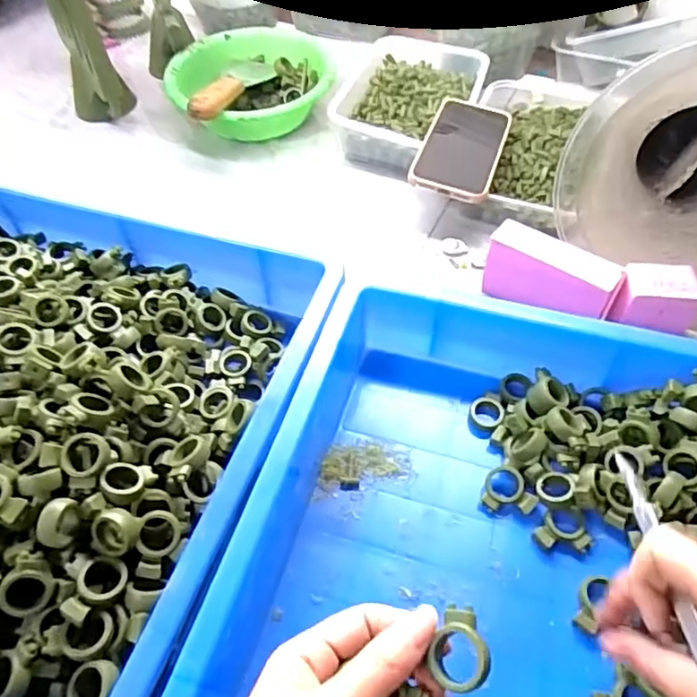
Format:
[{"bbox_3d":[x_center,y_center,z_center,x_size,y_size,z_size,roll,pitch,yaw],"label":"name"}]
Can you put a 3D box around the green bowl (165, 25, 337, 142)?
[{"bbox_3d":[-0.123,-0.330,0.705,0.198,0.082,0.183,-1,53,2],"label":"green bowl"}]

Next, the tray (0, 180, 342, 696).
[{"bbox_3d":[-0.325,0.017,0.441,0.571,0.100,0.363,14,55,12],"label":"tray"}]

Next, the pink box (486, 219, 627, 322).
[{"bbox_3d":[0.175,-0.058,0.501,0.110,0.067,0.037,30,60,23],"label":"pink box"}]

